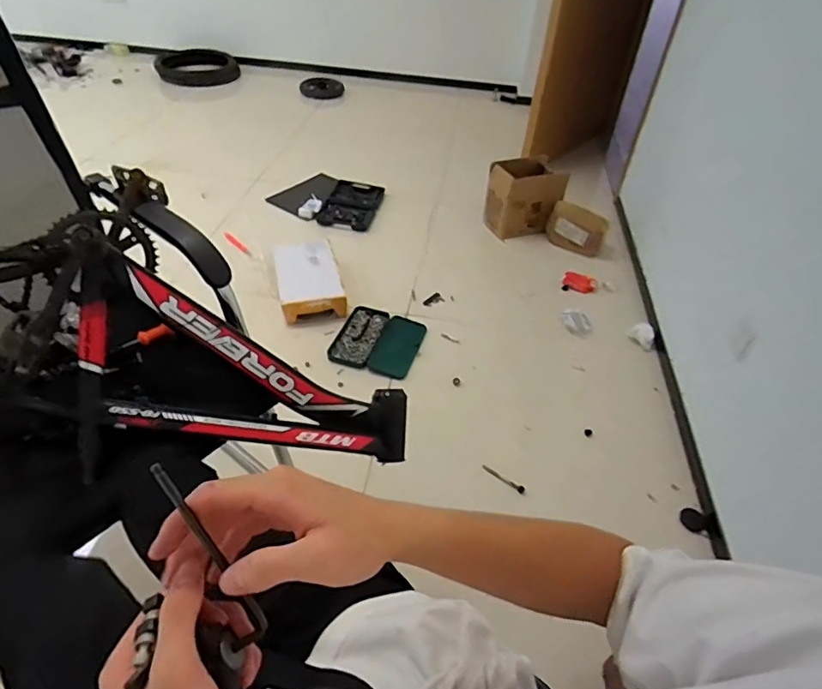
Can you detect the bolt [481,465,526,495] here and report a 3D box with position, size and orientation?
[{"bbox_3d":[0.228,0.331,1.321,0.117,0.012,0.021,25,46,20],"label":"bolt"}]

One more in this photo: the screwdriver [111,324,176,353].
[{"bbox_3d":[-0.465,-0.007,0.926,0.101,0.022,0.022,-22,50,-7],"label":"screwdriver"}]

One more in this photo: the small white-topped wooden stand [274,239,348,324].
[{"bbox_3d":[-0.338,-0.217,1.774,0.206,0.073,0.332,-7,44,-13],"label":"small white-topped wooden stand"}]

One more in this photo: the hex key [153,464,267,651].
[{"bbox_3d":[-0.119,0.124,0.311,0.021,0.013,0.124,-32,101,-32],"label":"hex key"}]

